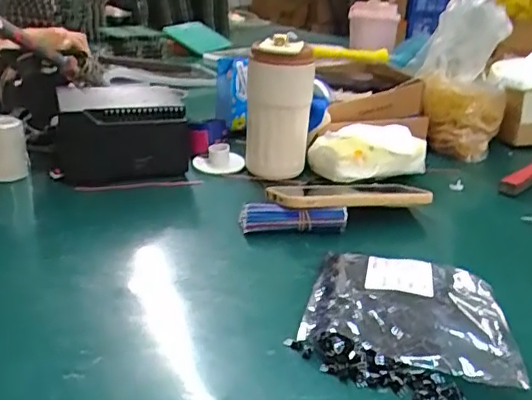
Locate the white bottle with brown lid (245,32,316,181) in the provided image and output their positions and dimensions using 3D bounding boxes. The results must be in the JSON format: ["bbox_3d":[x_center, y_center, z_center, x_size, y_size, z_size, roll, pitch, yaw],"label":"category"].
[{"bbox_3d":[0.016,-0.103,0.674,0.076,0.162,0.081,2,23,2],"label":"white bottle with brown lid"}]

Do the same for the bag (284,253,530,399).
[{"bbox_3d":[0.103,0.084,0.419,0.143,0.023,0.163,6,23,12],"label":"bag"}]

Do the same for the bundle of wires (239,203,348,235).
[{"bbox_3d":[0.027,0.019,0.566,0.104,0.022,0.024,2,23,2],"label":"bundle of wires"}]

